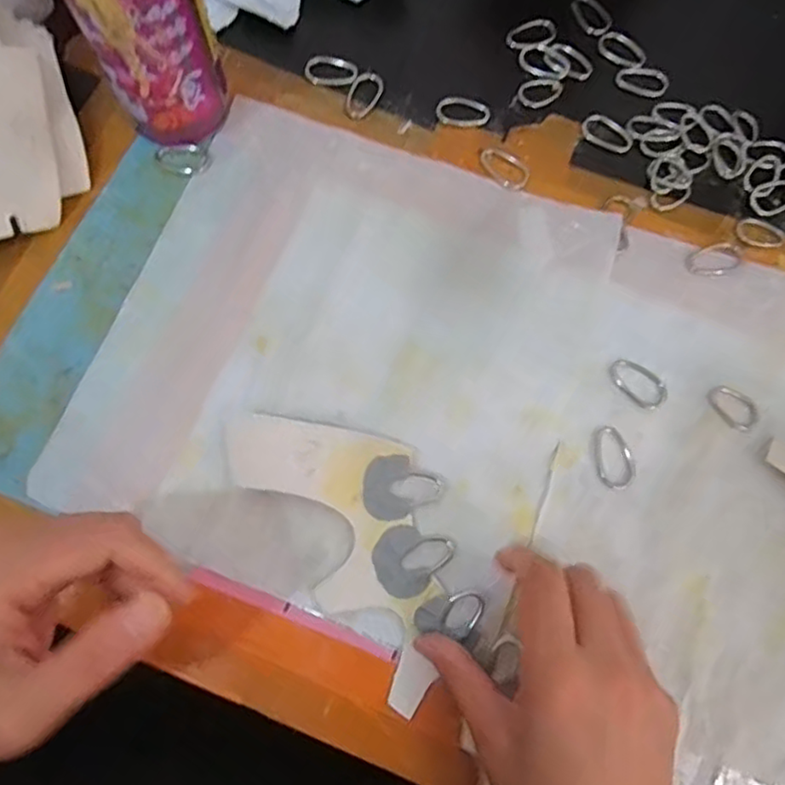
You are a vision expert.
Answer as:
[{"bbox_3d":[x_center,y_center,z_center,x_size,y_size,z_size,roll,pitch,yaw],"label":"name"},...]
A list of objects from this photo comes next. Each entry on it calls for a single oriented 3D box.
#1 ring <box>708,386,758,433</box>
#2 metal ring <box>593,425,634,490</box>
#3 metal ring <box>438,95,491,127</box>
[{"bbox_3d":[0.189,0.007,0.360,0.018,0.005,0.028,-38,78,-12],"label":"ring"},{"bbox_3d":[0.120,0.035,0.354,0.021,0.004,0.035,0,73,-2],"label":"metal ring"},{"bbox_3d":[0.045,-0.180,0.417,0.034,0.008,0.018,8,73,1],"label":"metal ring"}]

